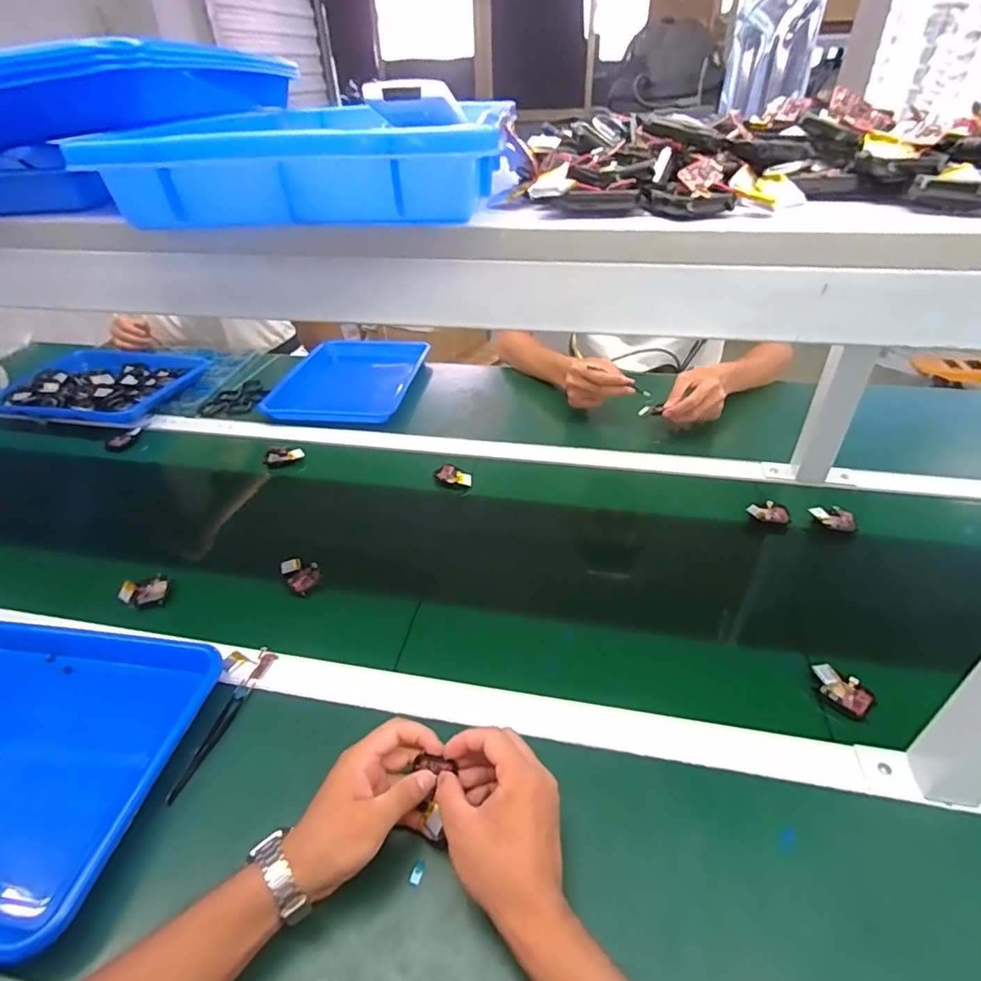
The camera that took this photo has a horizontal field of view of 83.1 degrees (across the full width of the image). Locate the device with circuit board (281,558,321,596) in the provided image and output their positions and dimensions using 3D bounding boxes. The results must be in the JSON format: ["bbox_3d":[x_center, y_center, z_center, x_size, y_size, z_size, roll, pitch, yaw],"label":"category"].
[{"bbox_3d":[-0.229,0.103,0.674,0.038,0.021,0.051,-25,44,-26],"label":"device with circuit board"}]

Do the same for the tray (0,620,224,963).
[{"bbox_3d":[-0.446,0.238,0.494,0.339,0.041,0.252,4,39,8],"label":"tray"}]

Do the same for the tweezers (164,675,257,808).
[{"bbox_3d":[-0.257,0.229,0.515,0.016,0.008,0.117,8,40,13],"label":"tweezers"}]

